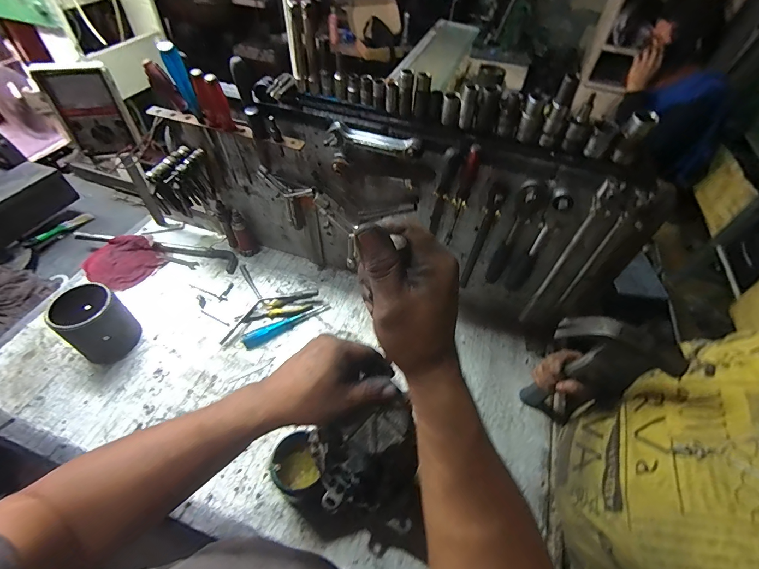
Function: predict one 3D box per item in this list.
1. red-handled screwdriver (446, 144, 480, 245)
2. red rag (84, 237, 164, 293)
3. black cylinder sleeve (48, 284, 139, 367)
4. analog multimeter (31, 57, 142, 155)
[{"bbox_3d":[0.145,-0.147,0.640,0.023,0.208,0.029,16,51,9],"label":"red-handled screwdriver"},{"bbox_3d":[-0.641,-0.057,0.906,0.165,0.029,0.148,33,55,21],"label":"red rag"},{"bbox_3d":[-0.561,0.078,0.725,0.125,0.126,0.103,34,56,22],"label":"black cylinder sleeve"},{"bbox_3d":[-0.565,-0.341,0.718,0.109,0.173,0.041,-23,55,-21],"label":"analog multimeter"}]

